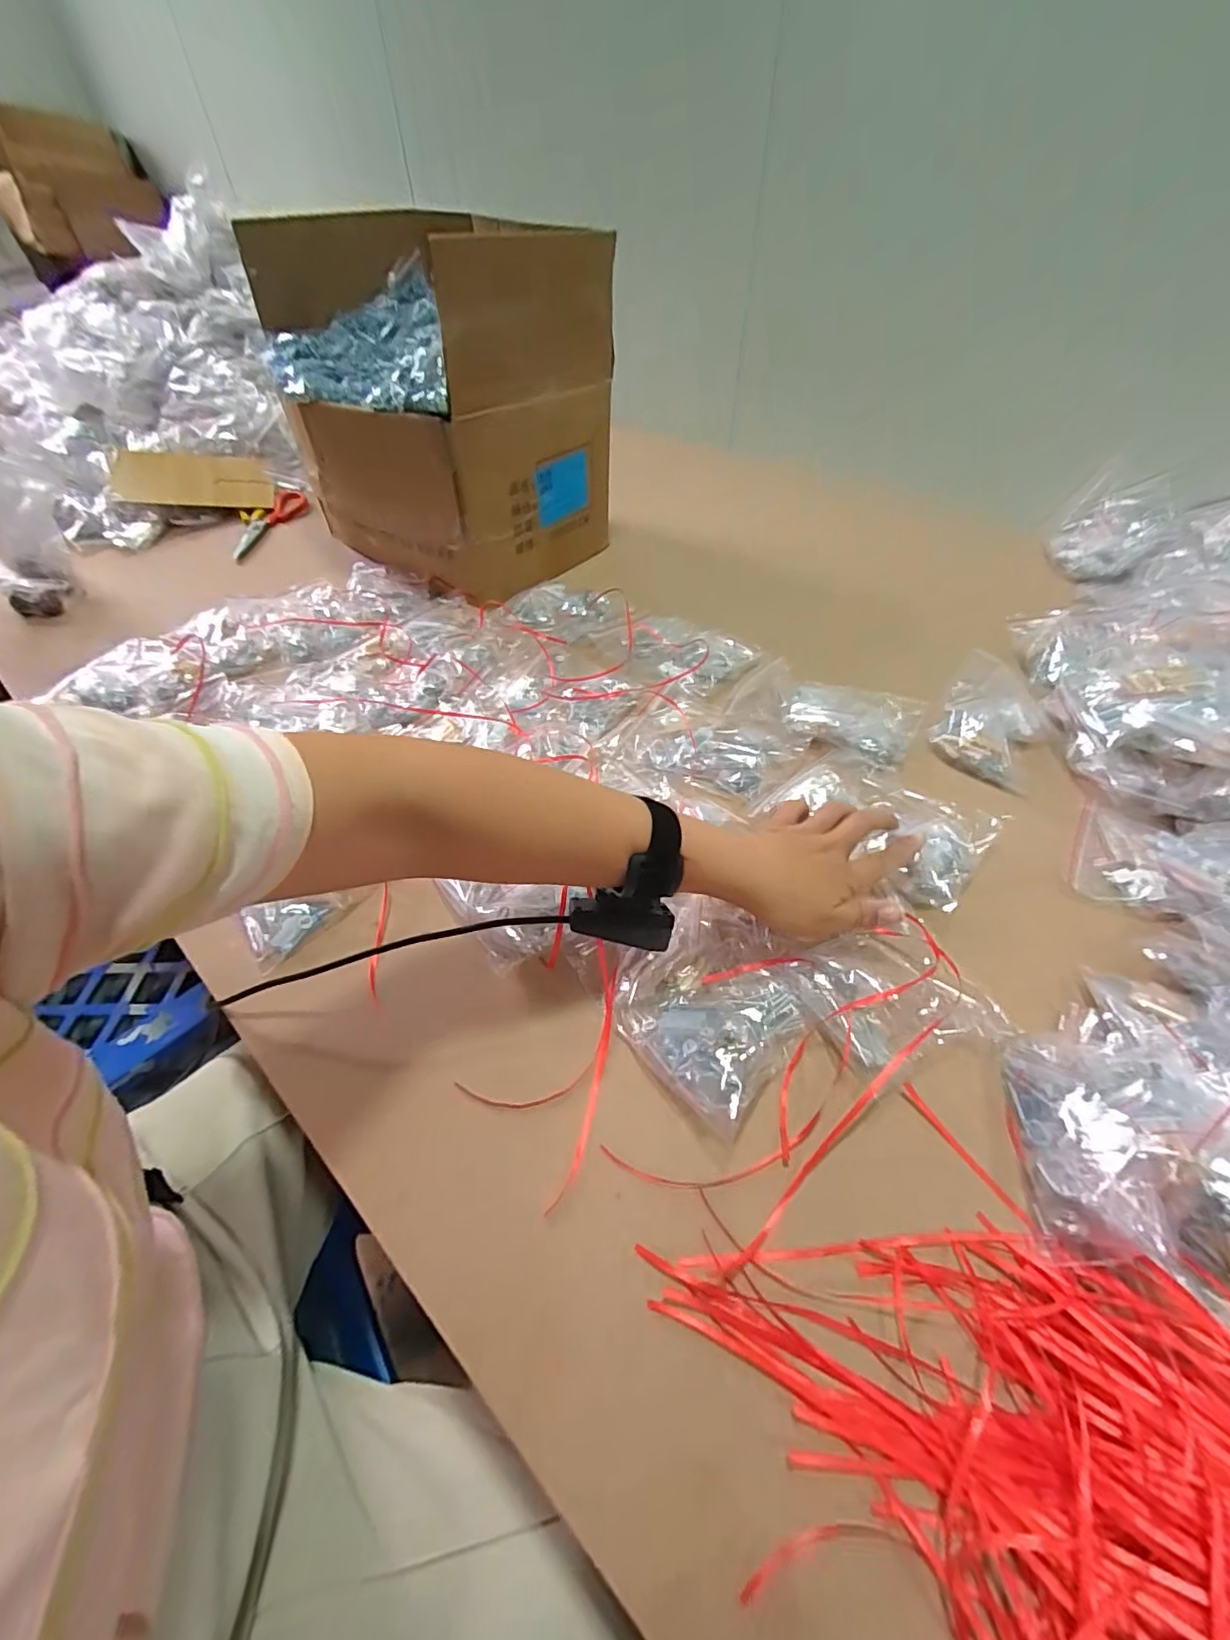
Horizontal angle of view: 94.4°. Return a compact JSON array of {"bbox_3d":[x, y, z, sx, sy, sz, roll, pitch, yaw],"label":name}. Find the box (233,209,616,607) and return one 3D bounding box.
[{"bbox_3d":[-0.245,-0.565,0.799,0.474,0.349,0.346,33,57,27],"label":"box"}]

